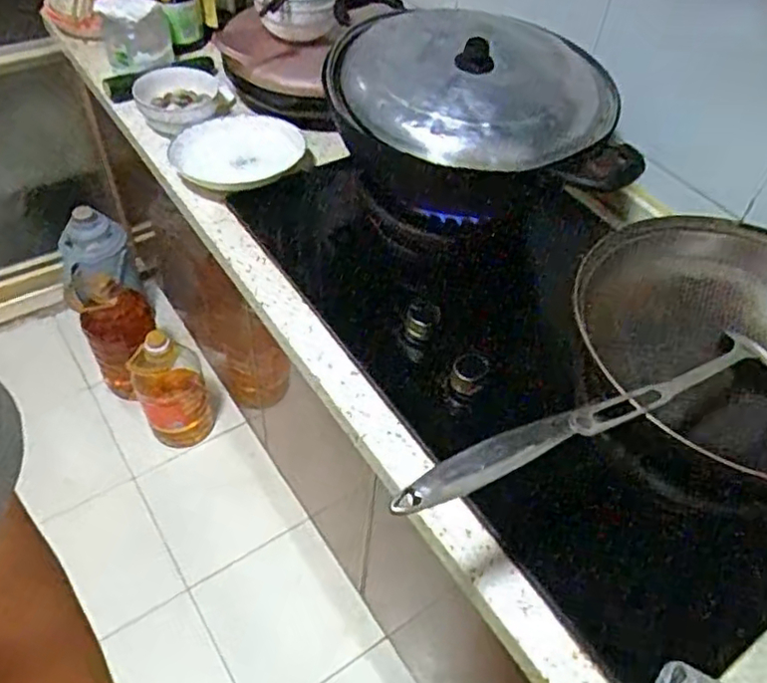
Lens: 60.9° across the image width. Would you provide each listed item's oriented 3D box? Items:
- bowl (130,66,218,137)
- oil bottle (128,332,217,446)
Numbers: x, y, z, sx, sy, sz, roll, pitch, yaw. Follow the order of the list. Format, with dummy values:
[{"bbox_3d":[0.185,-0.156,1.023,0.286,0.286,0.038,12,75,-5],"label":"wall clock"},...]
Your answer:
[{"bbox_3d":[-0.319,-0.373,1.024,0.130,0.058,0.126,-9,51,-12],"label":"bowl"},{"bbox_3d":[-0.477,0.099,1.473,0.152,0.322,0.141,-22,55,-21],"label":"oil bottle"}]

